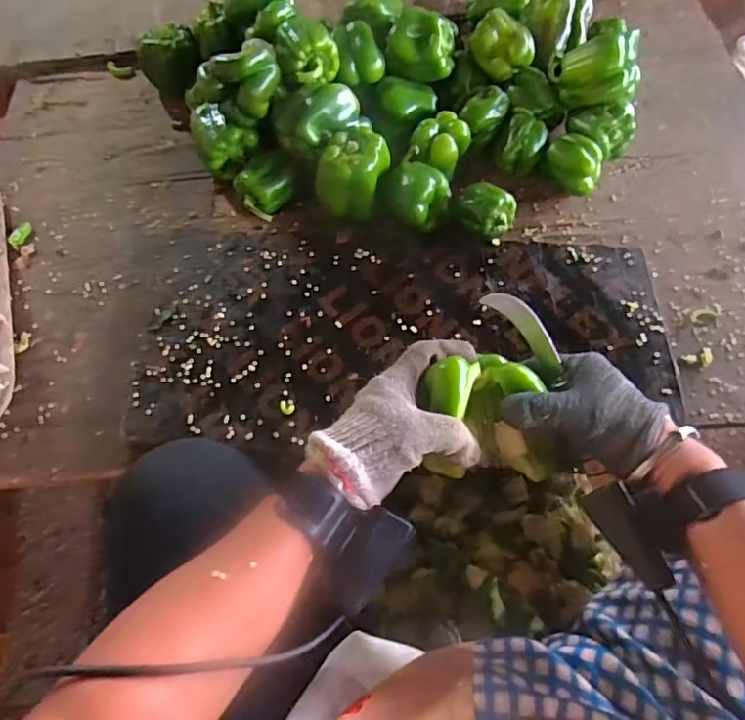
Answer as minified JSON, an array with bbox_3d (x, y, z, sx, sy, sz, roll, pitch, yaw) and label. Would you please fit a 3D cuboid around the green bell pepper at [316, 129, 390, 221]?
[{"bbox_3d":[-0.022,-0.214,0.655,0.074,0.063,0.081,16,65,10],"label":"green bell pepper"}]

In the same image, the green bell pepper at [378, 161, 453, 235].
[{"bbox_3d":[0.049,-0.190,0.648,0.063,0.051,0.082,-33,67,-14],"label":"green bell pepper"}]

